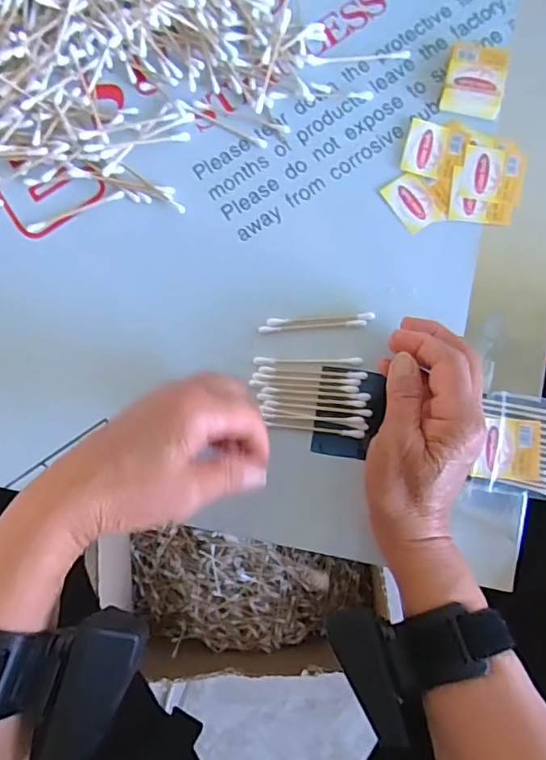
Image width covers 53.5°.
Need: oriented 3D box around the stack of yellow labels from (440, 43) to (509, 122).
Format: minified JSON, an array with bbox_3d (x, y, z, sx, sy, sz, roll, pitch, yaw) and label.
[{"bbox_3d":[0.144,-0.215,0.385,0.042,0.011,0.049,13,85,3],"label":"stack of yellow labels"}]

